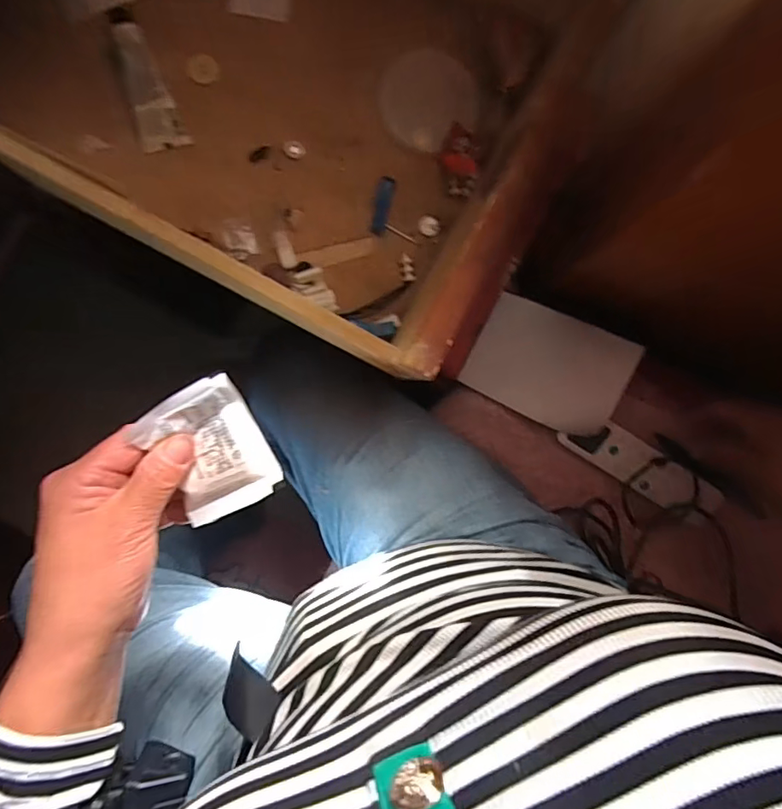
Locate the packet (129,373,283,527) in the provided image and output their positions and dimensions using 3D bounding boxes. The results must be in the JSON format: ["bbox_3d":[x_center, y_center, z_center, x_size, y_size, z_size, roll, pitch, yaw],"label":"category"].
[{"bbox_3d":[-0.098,0.026,0.276,0.057,0.010,0.072,-27,108,-1],"label":"packet"}]

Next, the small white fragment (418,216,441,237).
[{"bbox_3d":[0.035,-0.160,0.452,0.020,0.004,0.017,9,88,-2],"label":"small white fragment"}]

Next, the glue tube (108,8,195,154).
[{"bbox_3d":[-0.195,-0.257,0.403,0.034,0.009,0.099,-16,106,-3],"label":"glue tube"}]

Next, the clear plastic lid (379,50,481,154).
[{"bbox_3d":[0.032,-0.267,0.443,0.083,0.007,0.081,0,88,-3],"label":"clear plastic lid"}]

